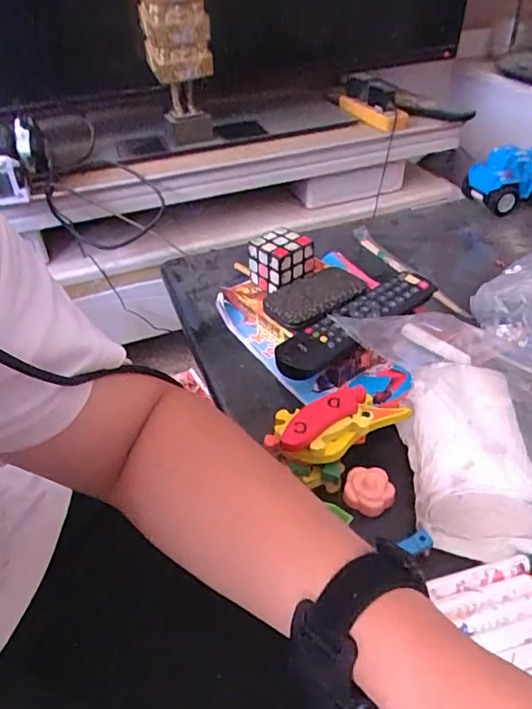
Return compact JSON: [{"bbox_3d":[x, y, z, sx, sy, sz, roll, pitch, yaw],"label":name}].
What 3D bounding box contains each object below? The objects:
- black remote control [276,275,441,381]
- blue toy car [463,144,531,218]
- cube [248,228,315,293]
[{"bbox_3d":[0.086,-0.036,0.497,0.181,0.015,0.048,-27,46,-26],"label":"black remote control"},{"bbox_3d":[0.385,-0.264,0.771,0.161,0.092,0.077,-2,40,1],"label":"blue toy car"},{"bbox_3d":[0.018,-0.105,0.572,0.059,0.047,0.048,-27,46,-26],"label":"cube"}]

